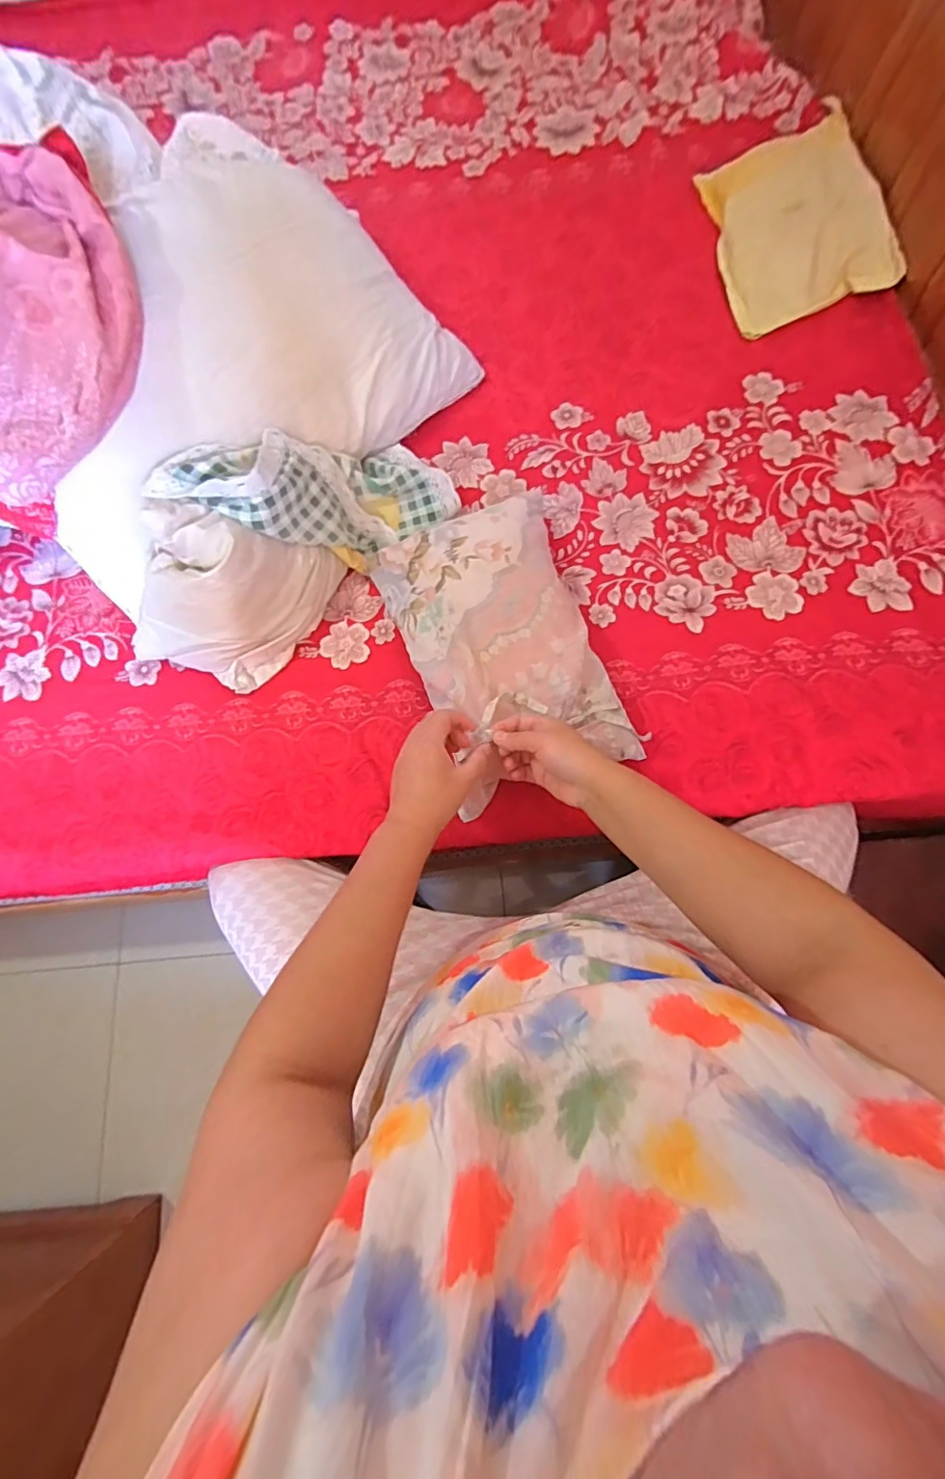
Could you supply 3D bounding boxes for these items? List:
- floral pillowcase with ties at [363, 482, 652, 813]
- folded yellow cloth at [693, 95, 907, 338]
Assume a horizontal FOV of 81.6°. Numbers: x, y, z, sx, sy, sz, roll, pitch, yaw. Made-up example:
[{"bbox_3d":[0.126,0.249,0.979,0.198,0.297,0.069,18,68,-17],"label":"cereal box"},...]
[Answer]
[{"bbox_3d":[0.032,-0.126,0.670,0.229,0.090,0.371,-18,75,-3],"label":"floral pillowcase with ties"},{"bbox_3d":[0.515,-0.846,0.884,0.230,0.043,0.368,-13,79,18],"label":"folded yellow cloth"}]

